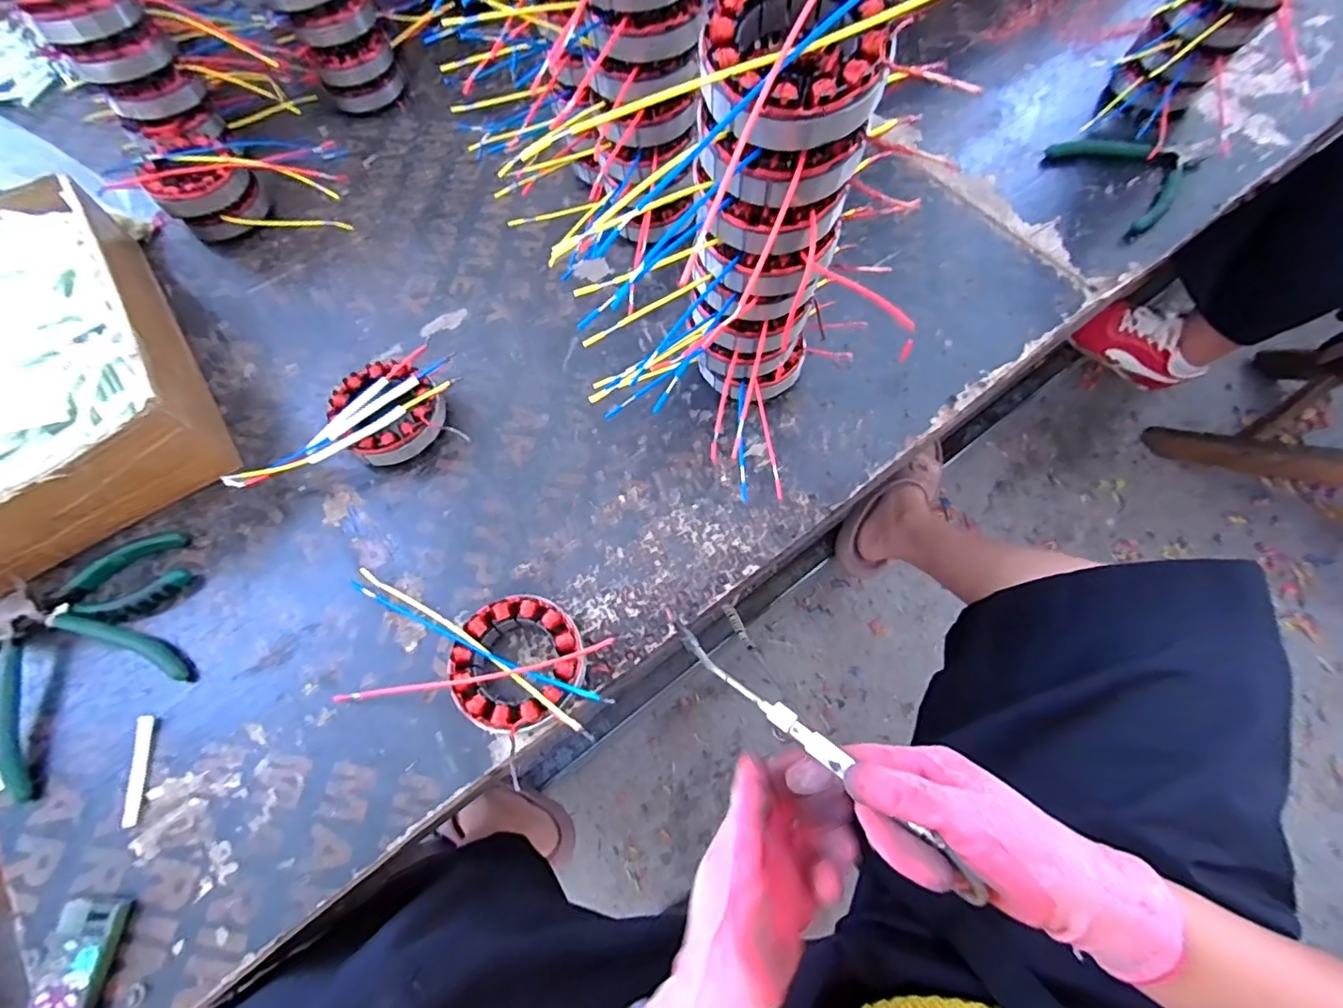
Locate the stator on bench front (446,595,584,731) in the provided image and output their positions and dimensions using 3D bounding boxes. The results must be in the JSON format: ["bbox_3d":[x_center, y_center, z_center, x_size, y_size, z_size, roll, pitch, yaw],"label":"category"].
[{"bbox_3d":[-0.103,0.107,0.388,0.086,0.042,0.084,-19,68,-6],"label":"stator on bench front"}]

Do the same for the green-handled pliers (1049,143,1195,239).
[{"bbox_3d":[0.457,-0.325,0.562,0.113,0.024,0.131,-20,68,-6],"label":"green-handled pliers"}]

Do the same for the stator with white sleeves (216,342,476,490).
[{"bbox_3d":[-0.266,-0.068,0.467,0.175,0.033,0.091,-18,68,-5],"label":"stator with white sleeves"}]

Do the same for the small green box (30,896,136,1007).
[{"bbox_3d":[-0.349,0.271,0.333,0.032,0.016,0.067,3,67,4],"label":"small green box"}]

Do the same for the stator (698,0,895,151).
[{"bbox_3d":[0.056,-0.212,0.269,0.082,0.037,0.082,-1,67,2],"label":"stator"}]

